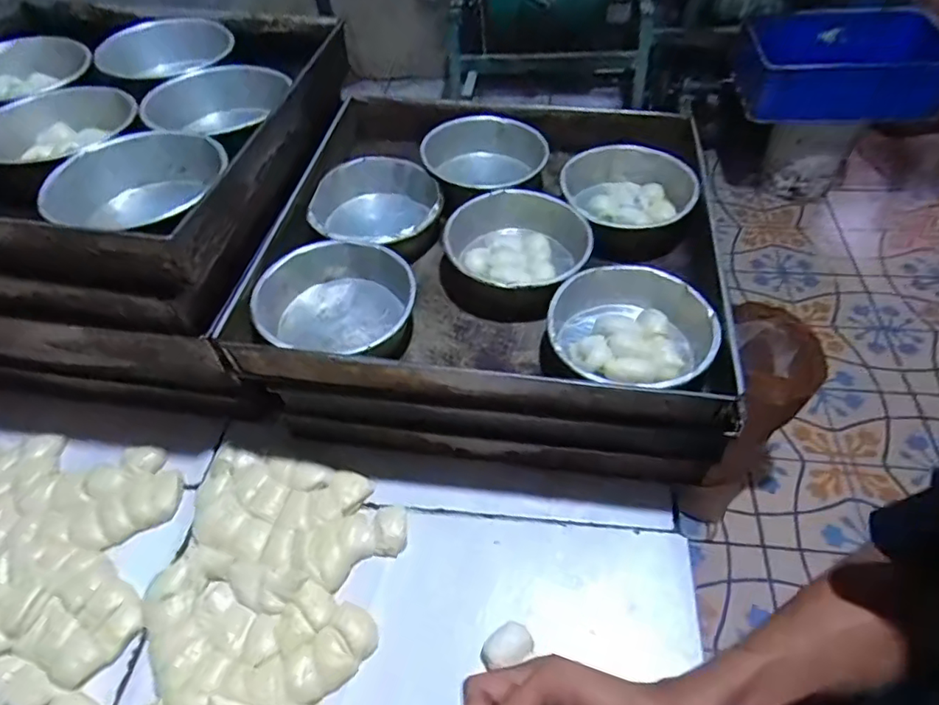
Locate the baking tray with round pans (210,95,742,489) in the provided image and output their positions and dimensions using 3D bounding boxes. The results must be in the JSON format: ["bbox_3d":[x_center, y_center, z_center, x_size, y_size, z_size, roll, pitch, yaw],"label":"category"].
[{"bbox_3d":[0.028,-0.105,0.682,0.467,0.167,0.457,5,49,7],"label":"baking tray with round pans"}]

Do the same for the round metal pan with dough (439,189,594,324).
[{"bbox_3d":[0.048,-0.108,0.611,0.146,0.053,0.150,-3,50,3],"label":"round metal pan with dough"}]

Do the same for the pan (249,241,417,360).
[{"bbox_3d":[-0.132,-0.042,0.568,0.152,0.053,0.152,-3,50,3],"label":"pan"}]

